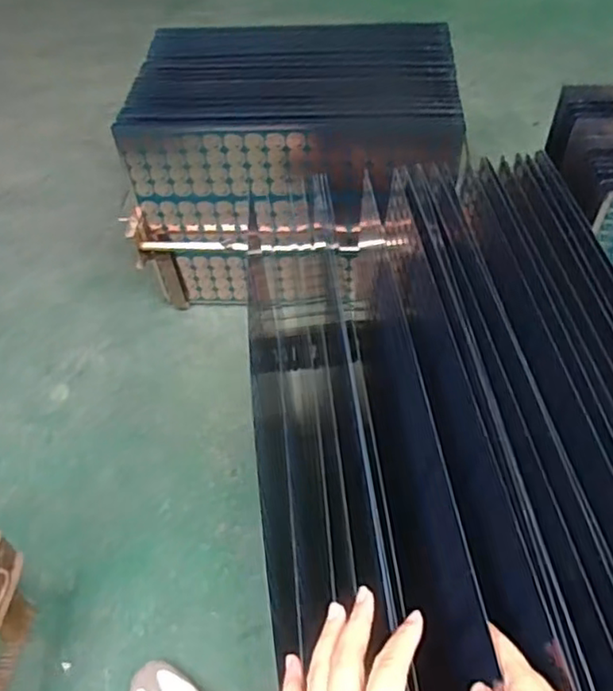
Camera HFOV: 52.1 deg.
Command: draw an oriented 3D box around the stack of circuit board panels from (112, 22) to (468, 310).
[{"bbox_3d":[-0.031,-0.355,1.194,0.561,0.335,0.364,-1,52,3],"label":"stack of circuit board panels"}]

